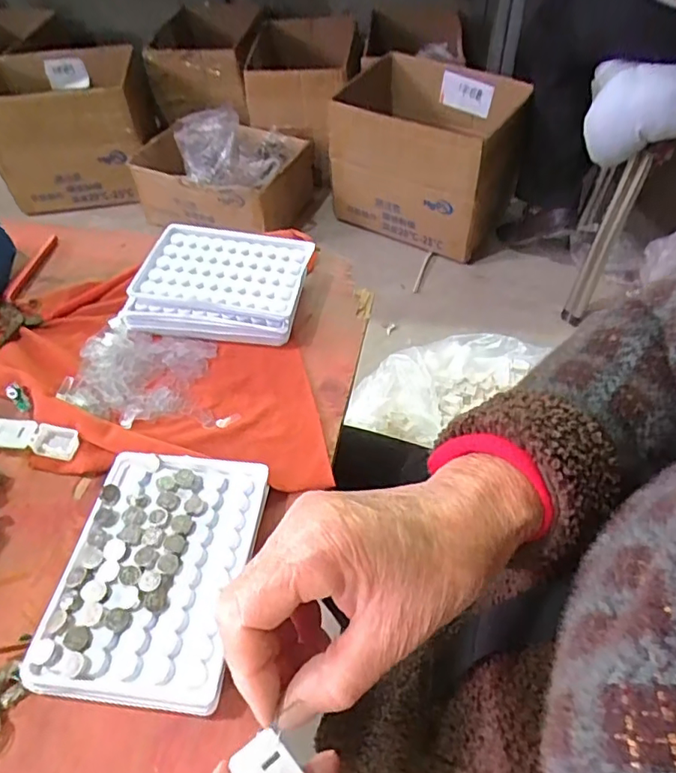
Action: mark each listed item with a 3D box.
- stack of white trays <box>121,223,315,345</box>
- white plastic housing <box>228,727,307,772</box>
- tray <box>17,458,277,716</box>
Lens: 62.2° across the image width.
[{"bbox_3d":[-0.094,-0.085,0.461,0.131,0.032,0.104,5,50,8],"label":"stack of white trays"},{"bbox_3d":[-0.025,0.141,0.203,0.020,0.007,0.026,-35,56,-24],"label":"white plastic housing"},{"bbox_3d":[-0.095,0.099,0.306,0.093,0.026,0.131,3,50,6],"label":"tray"}]

